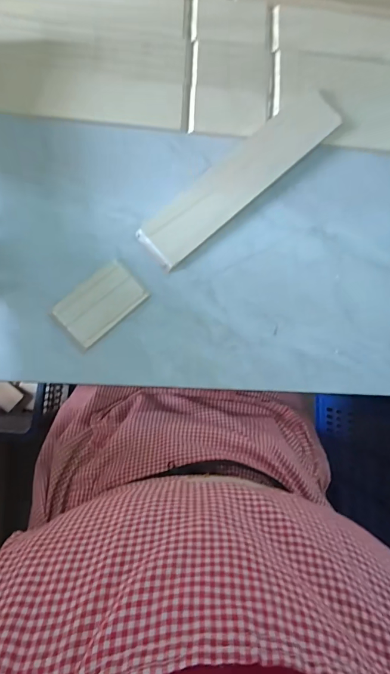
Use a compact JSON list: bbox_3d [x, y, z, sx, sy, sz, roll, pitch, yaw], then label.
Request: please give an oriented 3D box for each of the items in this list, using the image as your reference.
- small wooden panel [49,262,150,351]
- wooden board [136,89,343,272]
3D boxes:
[{"bbox_3d":[-0.101,-0.036,0.399,0.090,0.004,0.055,-41,89,-8],"label":"small wooden panel"},{"bbox_3d":[0.054,-0.186,0.422,0.274,0.016,0.061,-41,90,-8],"label":"wooden board"}]

